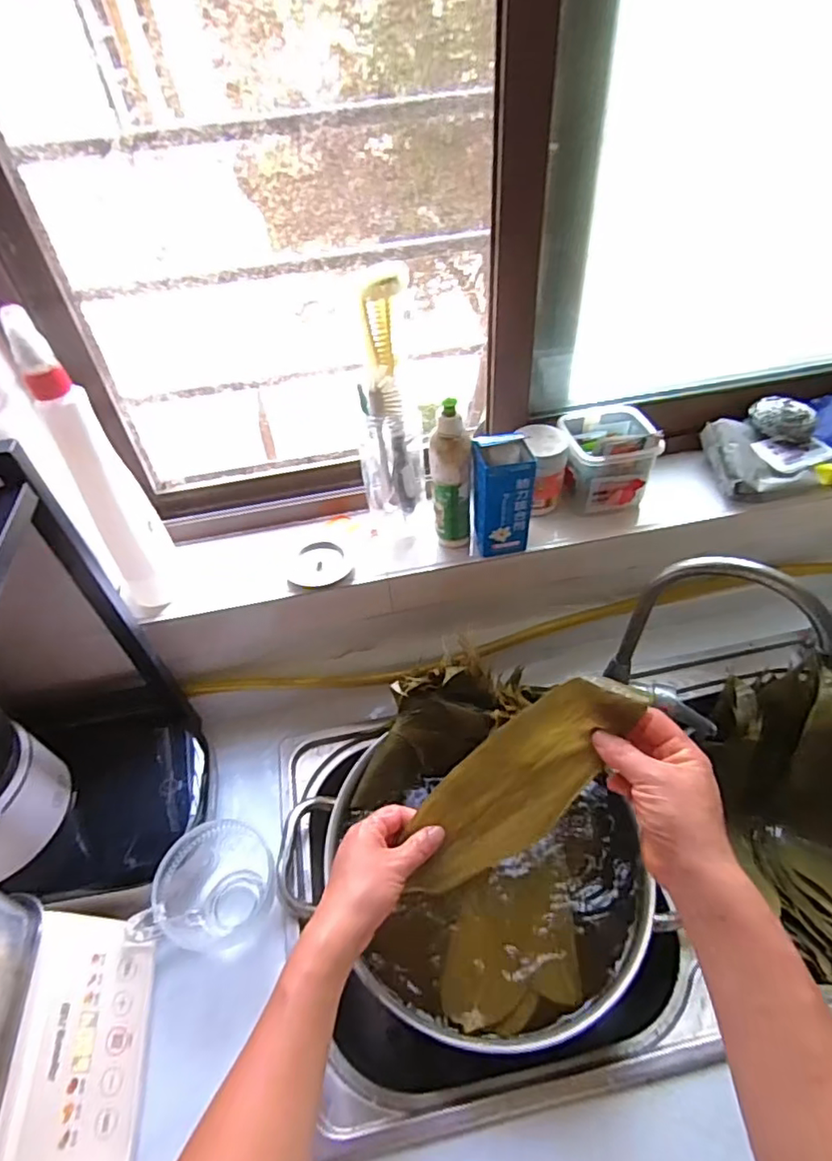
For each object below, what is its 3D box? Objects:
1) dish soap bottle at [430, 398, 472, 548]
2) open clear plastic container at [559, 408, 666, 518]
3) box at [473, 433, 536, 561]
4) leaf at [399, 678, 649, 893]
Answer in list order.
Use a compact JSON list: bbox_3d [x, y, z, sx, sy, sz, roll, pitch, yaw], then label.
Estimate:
[{"bbox_3d":[0.040,-0.111,0.652,0.042,0.169,0.040,-3,47,3],"label":"dish soap bottle"},{"bbox_3d":[0.229,-0.150,0.719,0.101,0.086,0.104,-6,47,0],"label":"open clear plastic container"},{"bbox_3d":[0.095,-0.095,0.654,0.064,0.134,0.050,-9,47,-2],"label":"box"},{"bbox_3d":[0.083,0.166,0.483,0.084,0.216,0.025,40,22,9],"label":"leaf"}]

